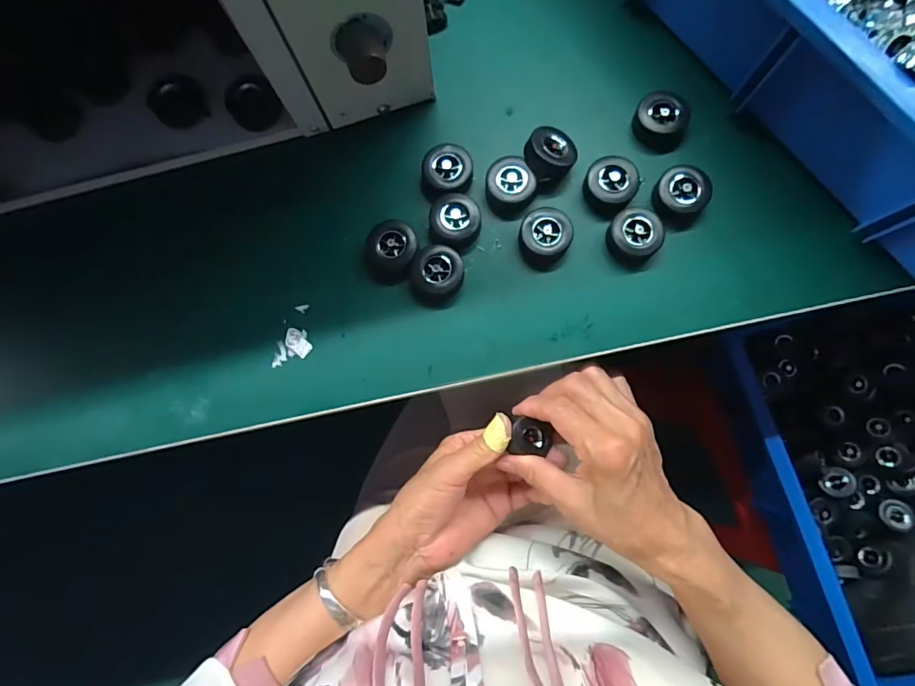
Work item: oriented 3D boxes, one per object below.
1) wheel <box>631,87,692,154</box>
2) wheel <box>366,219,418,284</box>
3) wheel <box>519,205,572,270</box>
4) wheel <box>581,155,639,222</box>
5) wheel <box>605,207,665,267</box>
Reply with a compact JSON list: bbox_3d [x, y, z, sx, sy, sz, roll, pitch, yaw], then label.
[{"bbox_3d":[0.153,-0.166,0.343,0.040,0.016,0.038,-1,82,4],"label":"wheel"},{"bbox_3d":[-0.048,-0.067,0.337,0.036,0.015,0.043,9,82,5],"label":"wheel"},{"bbox_3d":[0.064,-0.076,0.335,0.038,0.016,0.041,-1,82,4],"label":"wheel"},{"bbox_3d":[0.113,-0.116,0.337,0.037,0.016,0.038,-1,82,4],"label":"wheel"},{"bbox_3d":[0.128,-0.077,0.330,0.036,0.017,0.038,-1,82,4],"label":"wheel"}]

